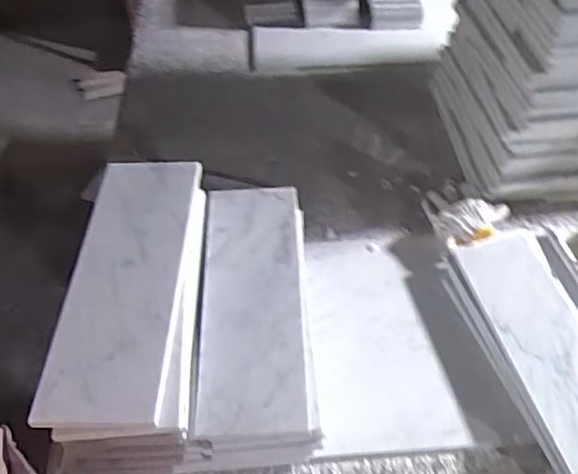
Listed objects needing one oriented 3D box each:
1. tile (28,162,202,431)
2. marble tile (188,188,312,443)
[{"bbox_3d":[-0.152,0.029,0.582,0.108,0.014,0.303,-3,46,2],"label":"tile"},{"bbox_3d":[-0.037,0.056,0.628,0.101,0.016,0.292,-3,44,1],"label":"marble tile"}]

